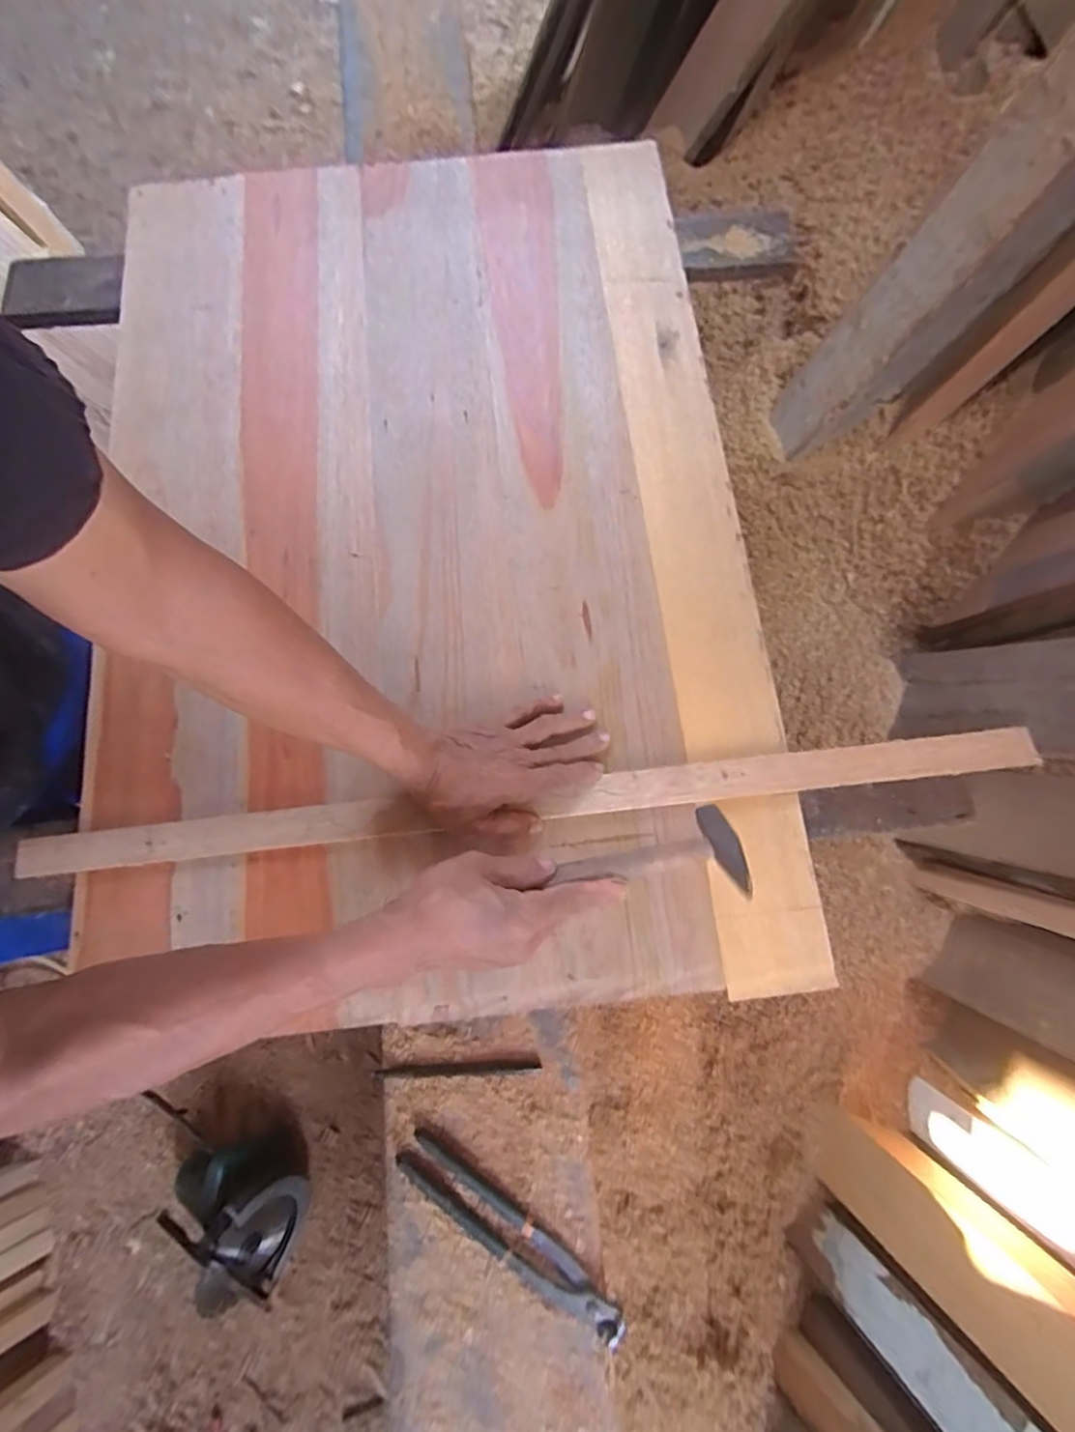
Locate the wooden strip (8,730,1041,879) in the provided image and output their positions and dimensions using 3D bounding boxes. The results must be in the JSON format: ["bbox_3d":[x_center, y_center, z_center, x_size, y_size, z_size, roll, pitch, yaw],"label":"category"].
[{"bbox_3d":[-0.007,0.082,0.531,0.894,0.013,0.047,-7,78,-1],"label":"wooden strip"}]

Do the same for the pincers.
[{"bbox_3d":[-0.023,0.436,0.497,0.219,0.024,0.038,34,79,11],"label":"pincers"}]

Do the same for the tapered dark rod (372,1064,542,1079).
[{"bbox_3d":[-0.072,0.320,0.533,0.147,0.010,0.009,-3,75,2],"label":"tapered dark rod"}]

